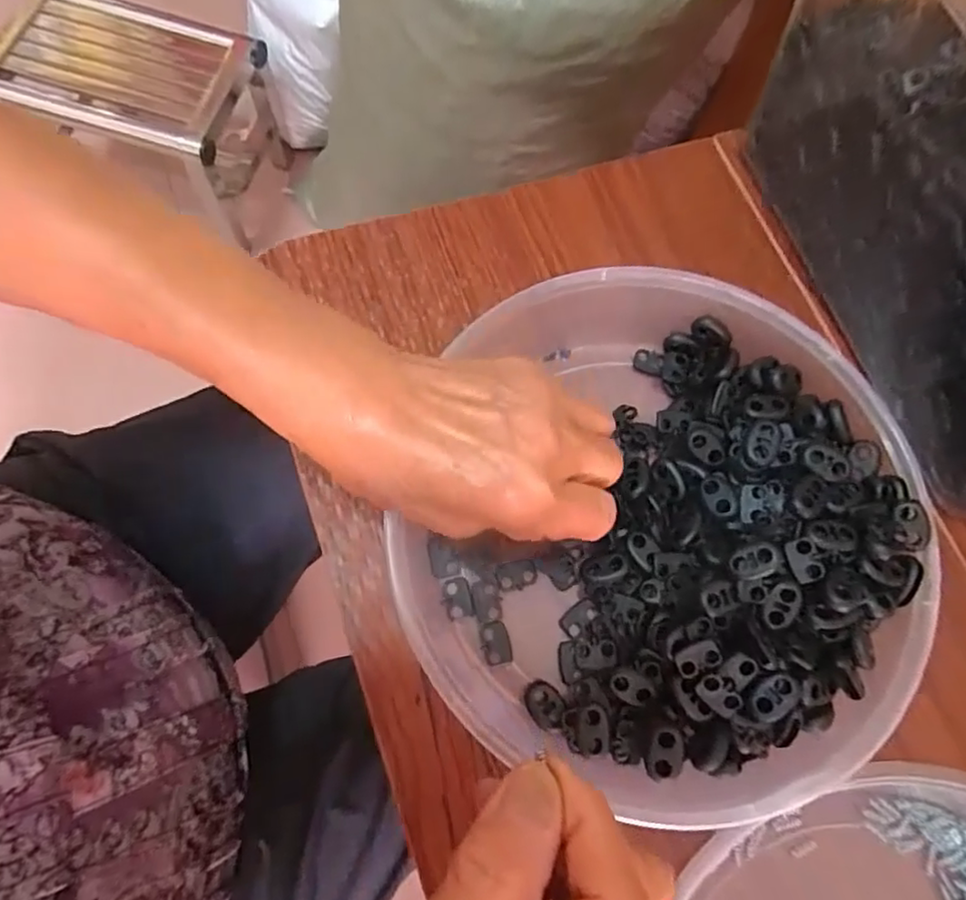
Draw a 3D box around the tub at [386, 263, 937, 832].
[{"bbox_3d":[0.081,0.033,0.276,0.206,0.048,0.217,1,71,-4],"label":"tub"}]

